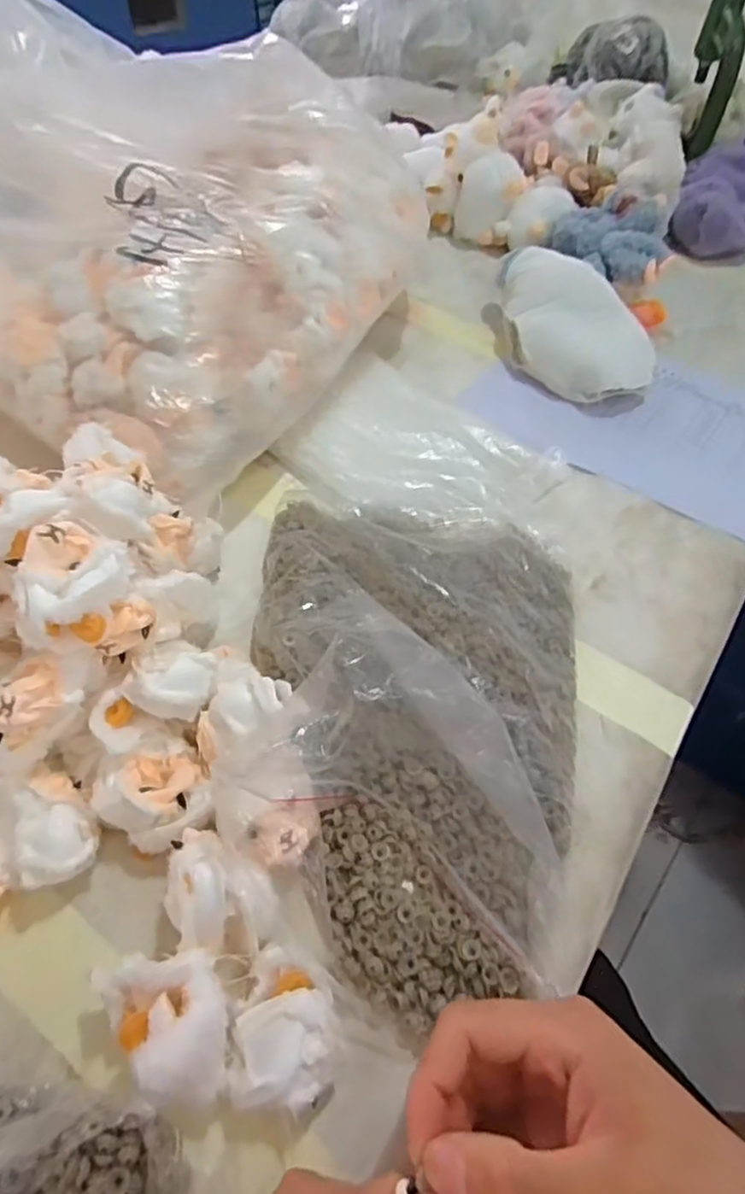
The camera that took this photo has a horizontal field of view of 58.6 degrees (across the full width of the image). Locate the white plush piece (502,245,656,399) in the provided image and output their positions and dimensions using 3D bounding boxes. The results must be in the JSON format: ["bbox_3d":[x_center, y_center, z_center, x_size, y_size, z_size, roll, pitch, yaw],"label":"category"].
[{"bbox_3d":[0.197,-0.267,0.643,0.124,0.055,0.182,-9,54,-11],"label":"white plush piece"}]

